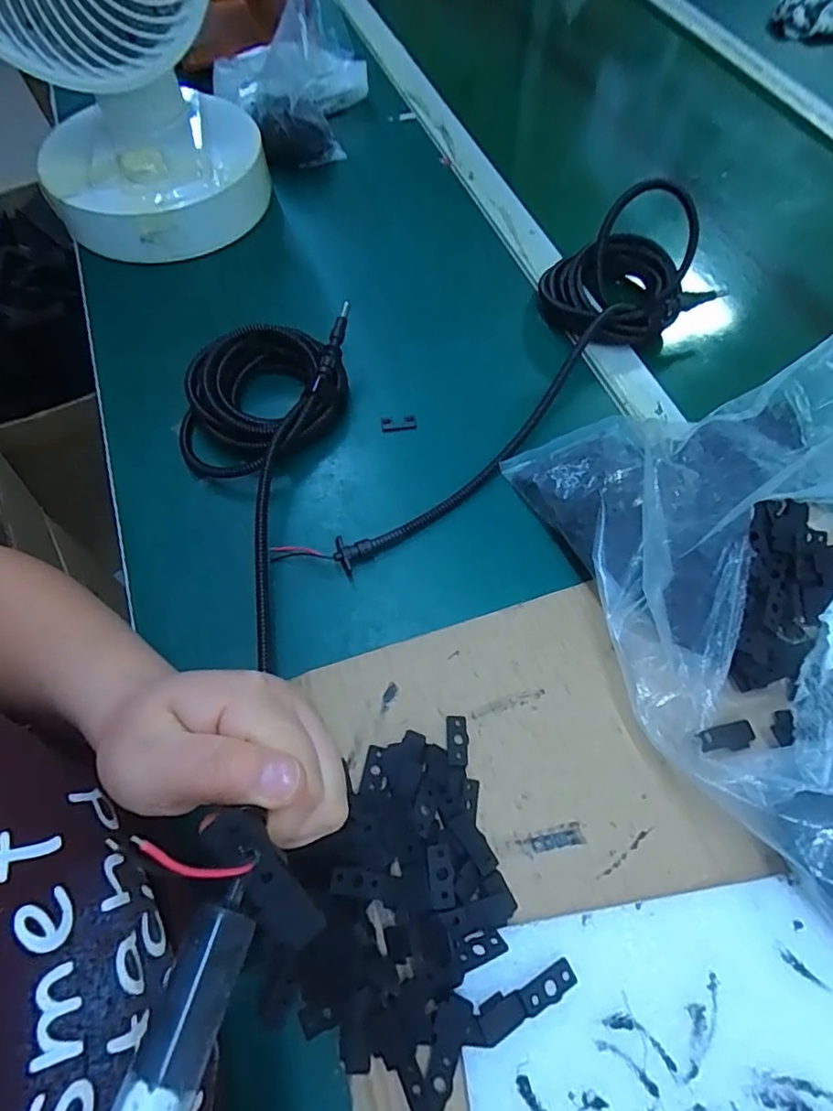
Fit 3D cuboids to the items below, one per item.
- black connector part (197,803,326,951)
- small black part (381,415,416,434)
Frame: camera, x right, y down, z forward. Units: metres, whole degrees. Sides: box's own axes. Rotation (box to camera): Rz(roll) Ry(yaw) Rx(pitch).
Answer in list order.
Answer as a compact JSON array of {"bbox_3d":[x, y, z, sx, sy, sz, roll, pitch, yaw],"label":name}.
[{"bbox_3d":[-0.045,0.099,0.170,0.014,0.009,0.053,-33,108,-16],"label":"black connector part"},{"bbox_3d":[-0.014,-0.108,0.458,0.028,0.004,0.016,-5,62,-3],"label":"small black part"}]

